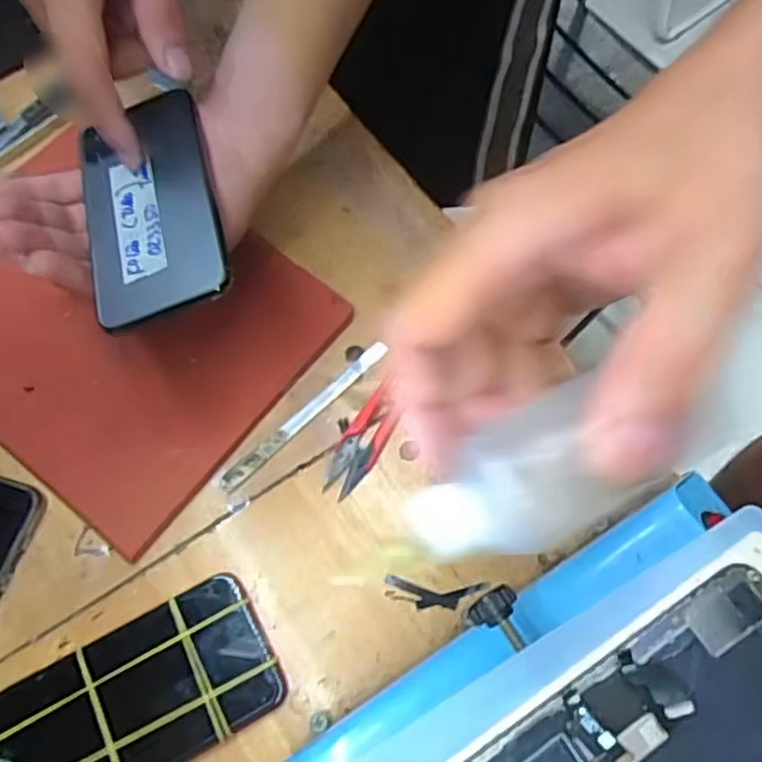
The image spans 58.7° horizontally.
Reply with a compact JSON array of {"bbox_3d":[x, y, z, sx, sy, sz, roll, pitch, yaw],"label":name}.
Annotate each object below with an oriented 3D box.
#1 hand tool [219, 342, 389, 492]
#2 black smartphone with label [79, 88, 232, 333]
[{"bbox_3d":[-0.045,0.020,0.411,0.010,0.004,0.129,43,72,16],"label":"hand tool"},{"bbox_3d":[-0.119,-0.090,0.349,0.065,0.014,0.136,-15,67,-8],"label":"black smartphone with label"}]

